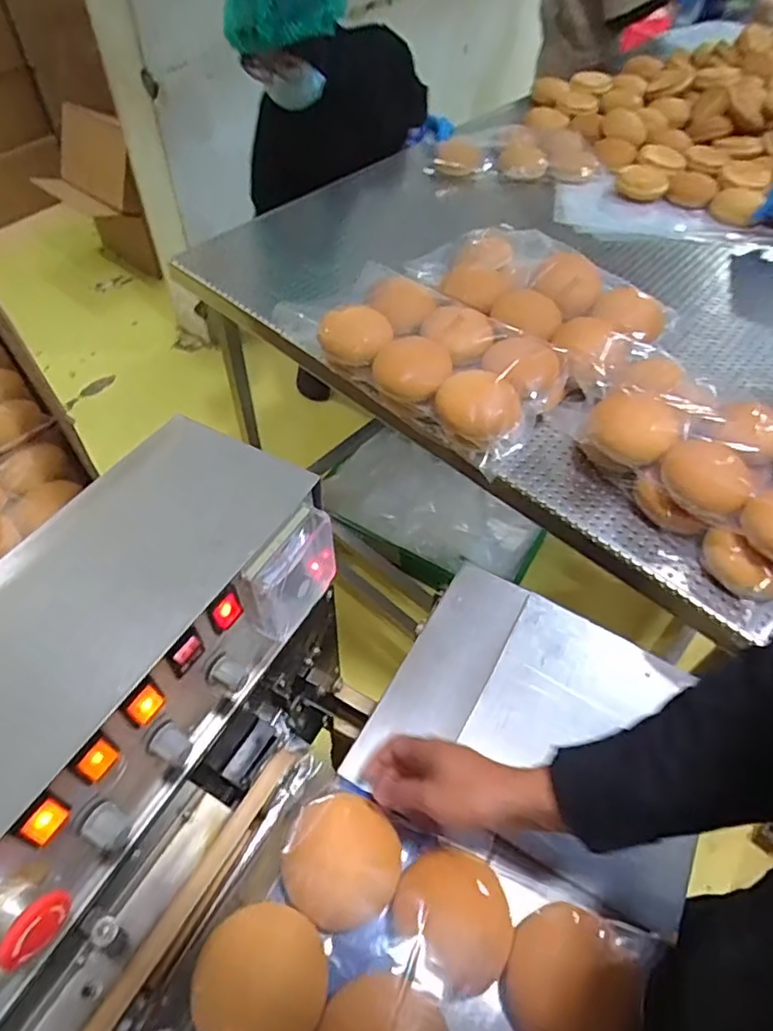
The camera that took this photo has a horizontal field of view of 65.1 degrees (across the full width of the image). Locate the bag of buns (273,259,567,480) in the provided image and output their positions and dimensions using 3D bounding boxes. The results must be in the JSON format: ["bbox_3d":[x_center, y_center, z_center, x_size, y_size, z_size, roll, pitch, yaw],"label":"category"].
[{"bbox_3d":[0.044,-0.221,0.821,0.367,0.083,0.194,35,59,22],"label":"bag of buns"}]

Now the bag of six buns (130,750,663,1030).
[{"bbox_3d":[0.021,0.353,0.456,0.321,0.061,0.208,23,55,14],"label":"bag of six buns"}]

